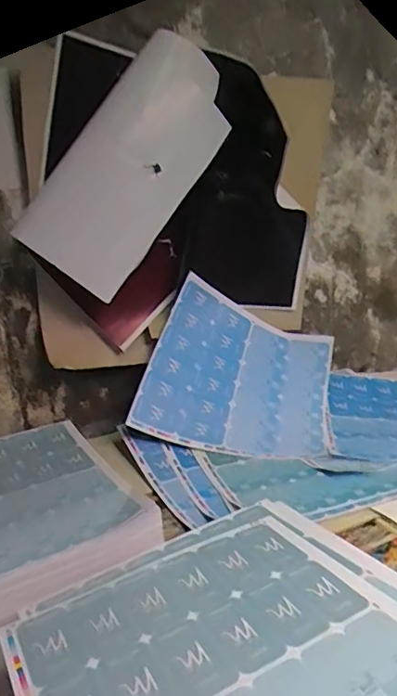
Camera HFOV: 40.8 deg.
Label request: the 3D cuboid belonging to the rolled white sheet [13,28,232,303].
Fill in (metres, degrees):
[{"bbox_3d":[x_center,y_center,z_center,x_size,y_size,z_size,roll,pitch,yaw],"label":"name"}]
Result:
[{"bbox_3d":[-0.106,-0.320,0.930,0.089,0.446,0.189,14,-20,48],"label":"rolled white sheet"}]

